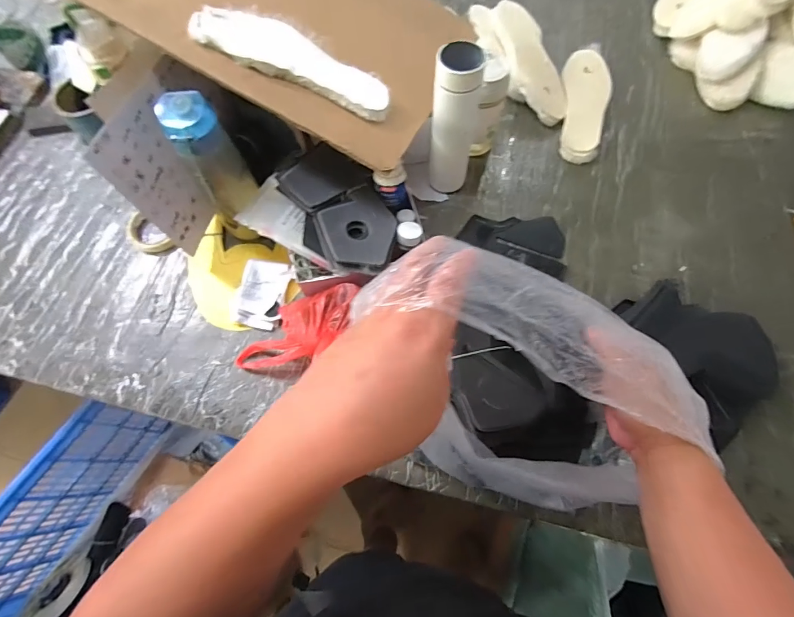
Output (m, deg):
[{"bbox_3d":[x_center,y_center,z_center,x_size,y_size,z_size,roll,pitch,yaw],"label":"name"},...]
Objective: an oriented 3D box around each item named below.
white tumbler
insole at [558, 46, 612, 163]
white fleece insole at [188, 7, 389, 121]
[{"bbox_3d":[0.087,-0.274,0.593,0.067,0.227,0.064,4,69,4],"label":"white tumbler"},{"bbox_3d":[0.356,-0.385,0.732,0.080,0.030,0.251,9,69,5],"label":"insole"},{"bbox_3d":[-0.132,-0.332,0.517,0.257,0.010,0.081,18,74,-11],"label":"white fleece insole"}]

